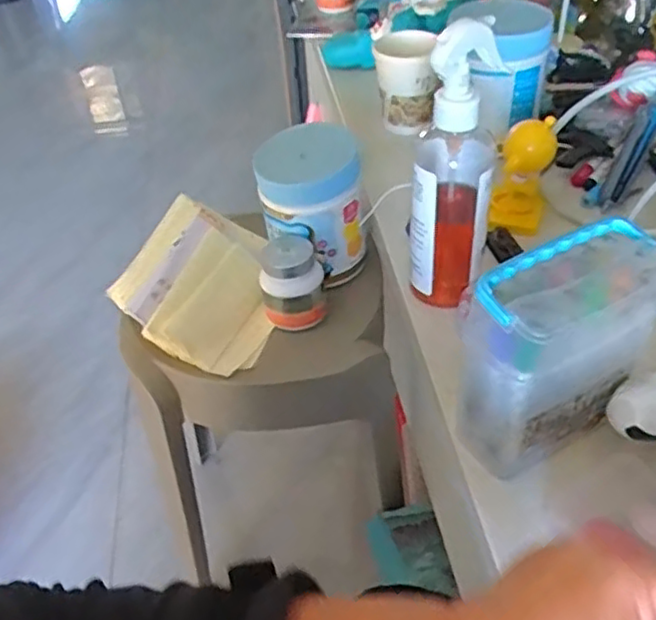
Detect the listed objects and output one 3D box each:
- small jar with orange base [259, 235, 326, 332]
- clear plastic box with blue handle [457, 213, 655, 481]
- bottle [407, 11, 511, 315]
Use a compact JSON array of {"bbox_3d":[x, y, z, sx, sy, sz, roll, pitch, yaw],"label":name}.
[{"bbox_3d":[-0.033,-0.023,0.619,0.053,0.074,0.050,-2,44,2],"label":"small jar with orange base"},{"bbox_3d":[0.132,0.023,0.399,0.108,0.125,0.053,-22,47,-17],"label":"clear plastic box with blue handle"},{"bbox_3d":[0.086,-0.097,0.487,0.061,0.212,0.053,1,44,6],"label":"bottle"}]

